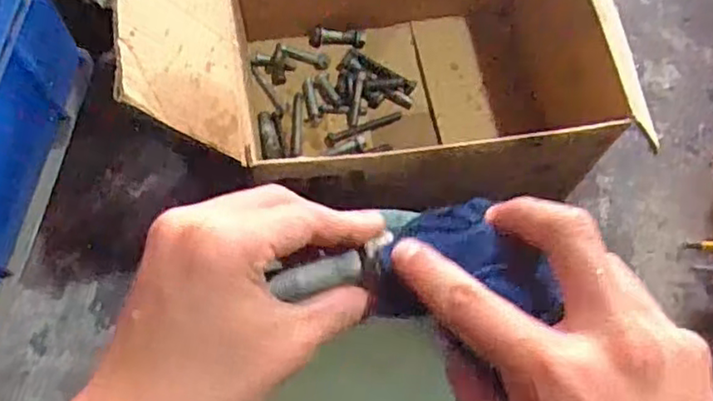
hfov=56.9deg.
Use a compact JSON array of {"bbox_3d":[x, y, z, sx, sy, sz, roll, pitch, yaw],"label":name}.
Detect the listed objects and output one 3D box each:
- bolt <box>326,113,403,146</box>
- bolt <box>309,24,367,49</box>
[{"bbox_3d":[0.010,-0.096,0.876,0.111,0.012,0.019,-22,70,-11],"label":"bolt"},{"bbox_3d":[-0.028,-0.231,0.931,0.081,0.027,0.034,12,67,3],"label":"bolt"}]

